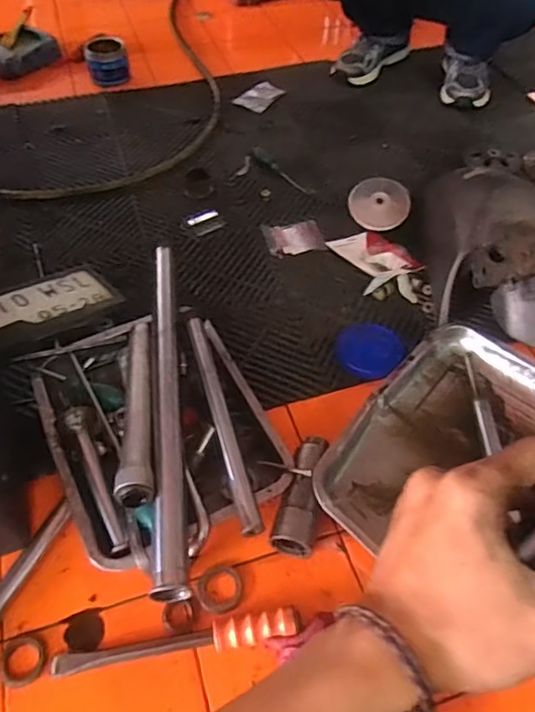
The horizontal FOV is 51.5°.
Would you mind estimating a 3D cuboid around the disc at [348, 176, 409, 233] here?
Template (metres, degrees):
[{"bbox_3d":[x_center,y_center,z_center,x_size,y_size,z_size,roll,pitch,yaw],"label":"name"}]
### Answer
[{"bbox_3d":[0.209,-0.290,1.041,0.114,0.022,0.112,0,71,0],"label":"disc"}]

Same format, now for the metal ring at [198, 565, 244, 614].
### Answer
[{"bbox_3d":[-0.055,0.272,0.649,0.051,0.005,0.053,0,52,0],"label":"metal ring"}]

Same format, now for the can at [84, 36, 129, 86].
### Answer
[{"bbox_3d":[-0.400,-0.734,1.389,0.099,0.092,0.089,-13,53,-10],"label":"can"}]

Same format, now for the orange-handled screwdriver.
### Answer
[{"bbox_3d":[-0.096,0.313,0.599,0.266,0.033,0.030,-8,53,-6],"label":"orange-handled screwdriver"}]

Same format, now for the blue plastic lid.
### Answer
[{"bbox_3d":[0.159,-0.011,0.867,0.099,0.016,0.110,-25,56,-18],"label":"blue plastic lid"}]

